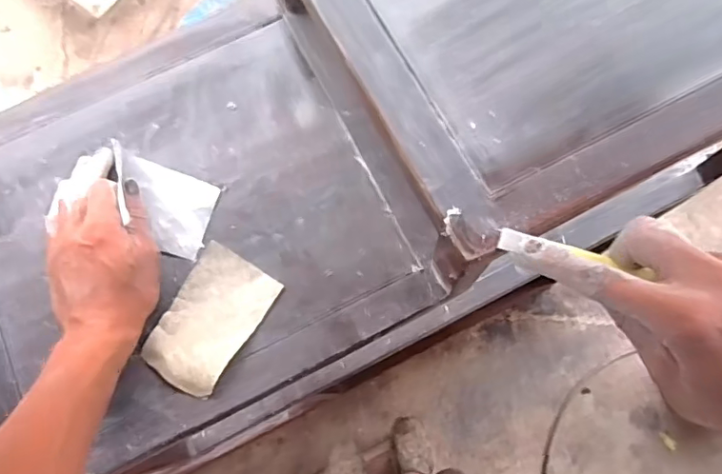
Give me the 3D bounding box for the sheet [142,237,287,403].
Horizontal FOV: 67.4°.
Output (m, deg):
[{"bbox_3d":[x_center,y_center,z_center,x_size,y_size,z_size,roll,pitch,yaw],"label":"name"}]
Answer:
[{"bbox_3d":[-0.121,0.067,0.433,0.068,0.013,0.109,31,77,9],"label":"sheet"}]

